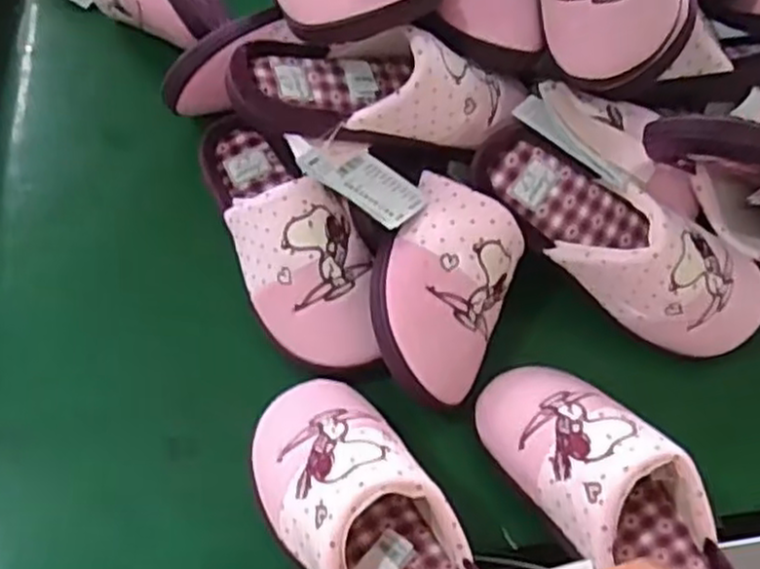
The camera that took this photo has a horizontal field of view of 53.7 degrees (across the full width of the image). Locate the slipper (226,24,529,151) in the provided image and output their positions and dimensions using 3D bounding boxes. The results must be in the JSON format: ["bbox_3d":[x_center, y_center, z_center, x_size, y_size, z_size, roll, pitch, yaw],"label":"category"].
[{"bbox_3d":[0.001,-0.148,0.551,0.211,0.072,0.079,1,60,-3],"label":"slipper"}]

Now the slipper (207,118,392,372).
[{"bbox_3d":[-0.065,-0.045,0.557,0.088,0.067,0.229,-19,63,-14],"label":"slipper"}]

